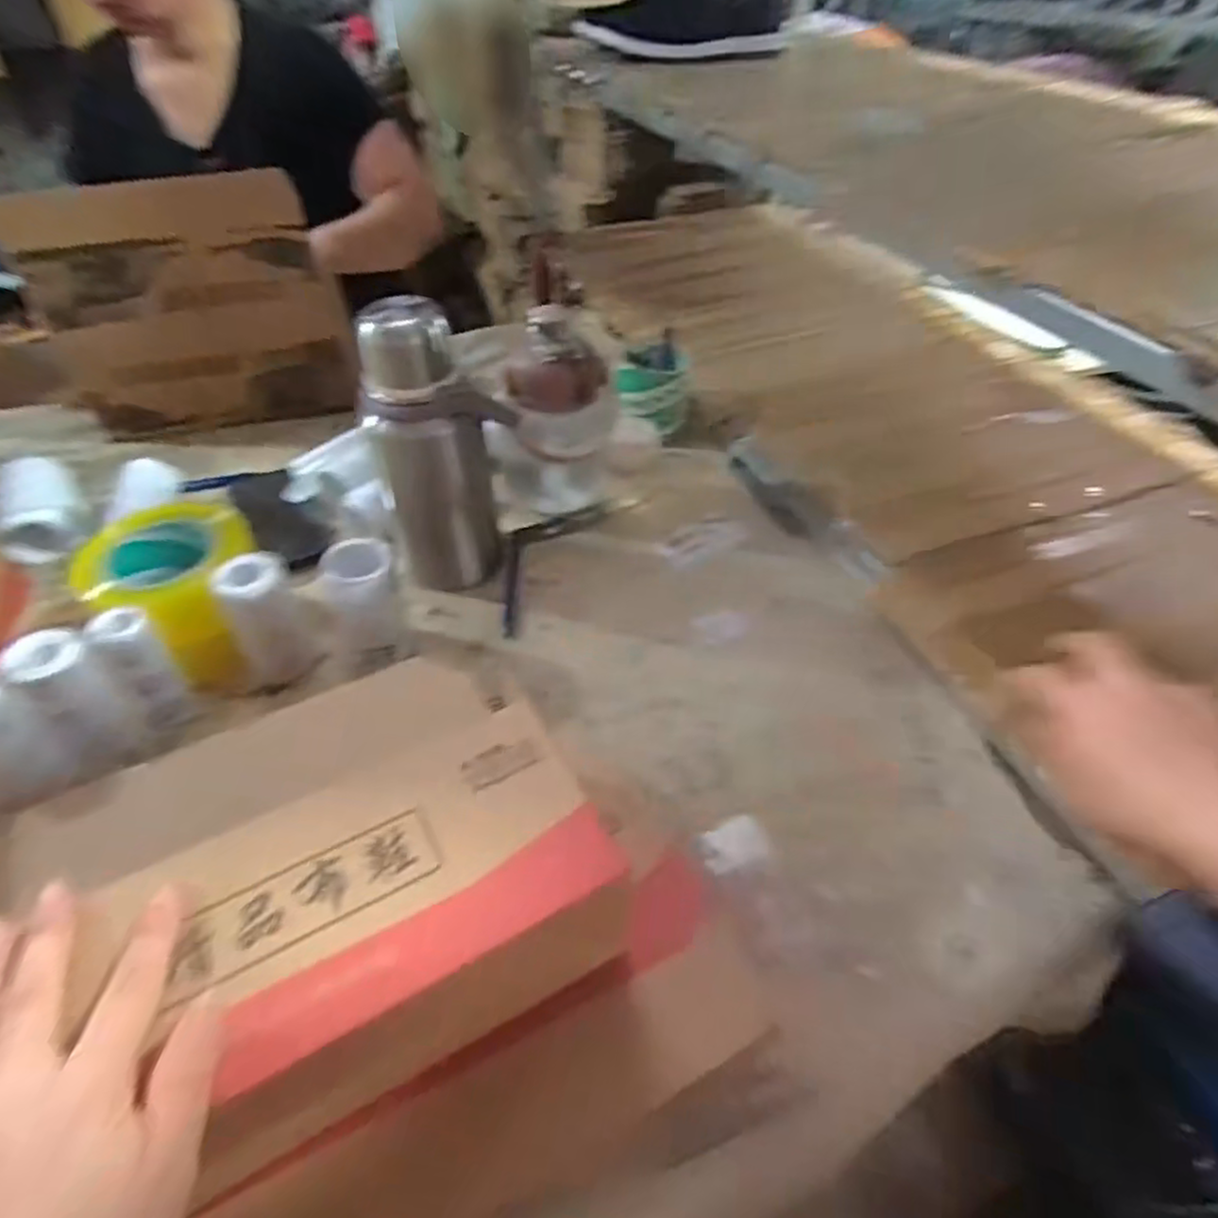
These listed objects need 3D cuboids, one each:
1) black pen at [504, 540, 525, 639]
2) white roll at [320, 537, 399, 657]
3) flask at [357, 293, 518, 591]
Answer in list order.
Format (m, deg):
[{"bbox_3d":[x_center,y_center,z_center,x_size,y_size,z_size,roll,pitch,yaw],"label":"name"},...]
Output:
[{"bbox_3d":[-0.087,-0.020,0.652,0.013,0.006,0.123,-1,45,0],"label":"black pen"},{"bbox_3d":[-0.192,-0.003,0.566,0.058,0.094,0.050,-14,47,-12],"label":"white roll"},{"bbox_3d":[-0.140,-0.133,0.603,0.115,0.235,0.076,-15,47,-13],"label":"flask"}]

